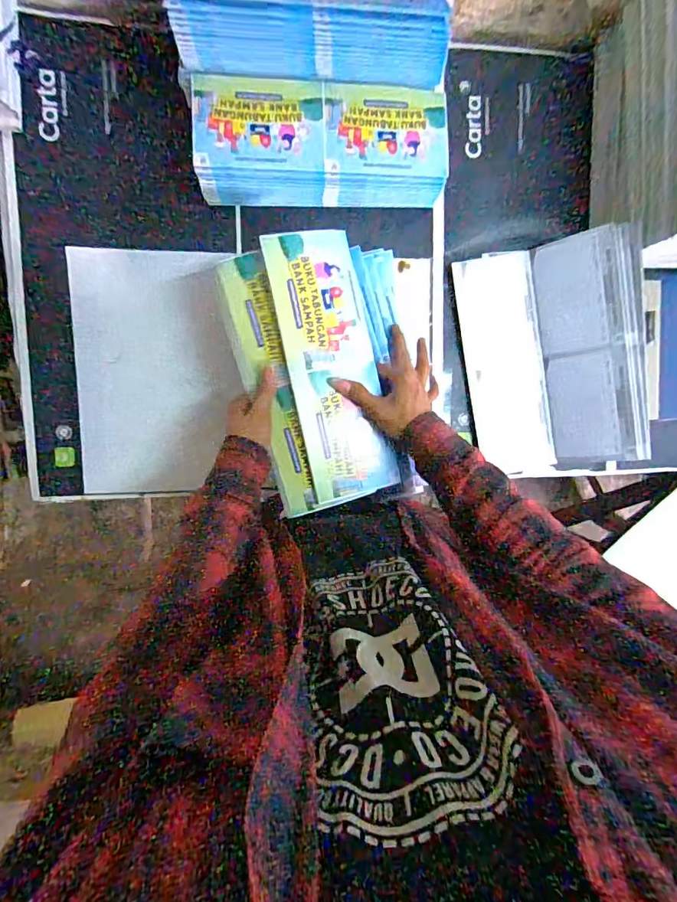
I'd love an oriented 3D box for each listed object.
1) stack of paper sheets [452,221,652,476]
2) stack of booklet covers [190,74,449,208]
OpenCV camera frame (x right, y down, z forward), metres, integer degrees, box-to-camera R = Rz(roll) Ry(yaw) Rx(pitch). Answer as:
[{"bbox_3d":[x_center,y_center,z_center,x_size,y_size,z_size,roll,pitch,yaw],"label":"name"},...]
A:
[{"bbox_3d":[0.307,-0.131,0.659,0.229,0.068,0.319,-7,99,21],"label":"stack of paper sheets"},{"bbox_3d":[-0.020,-0.384,0.584,0.310,0.067,0.136,-1,96,-7],"label":"stack of booklet covers"}]

